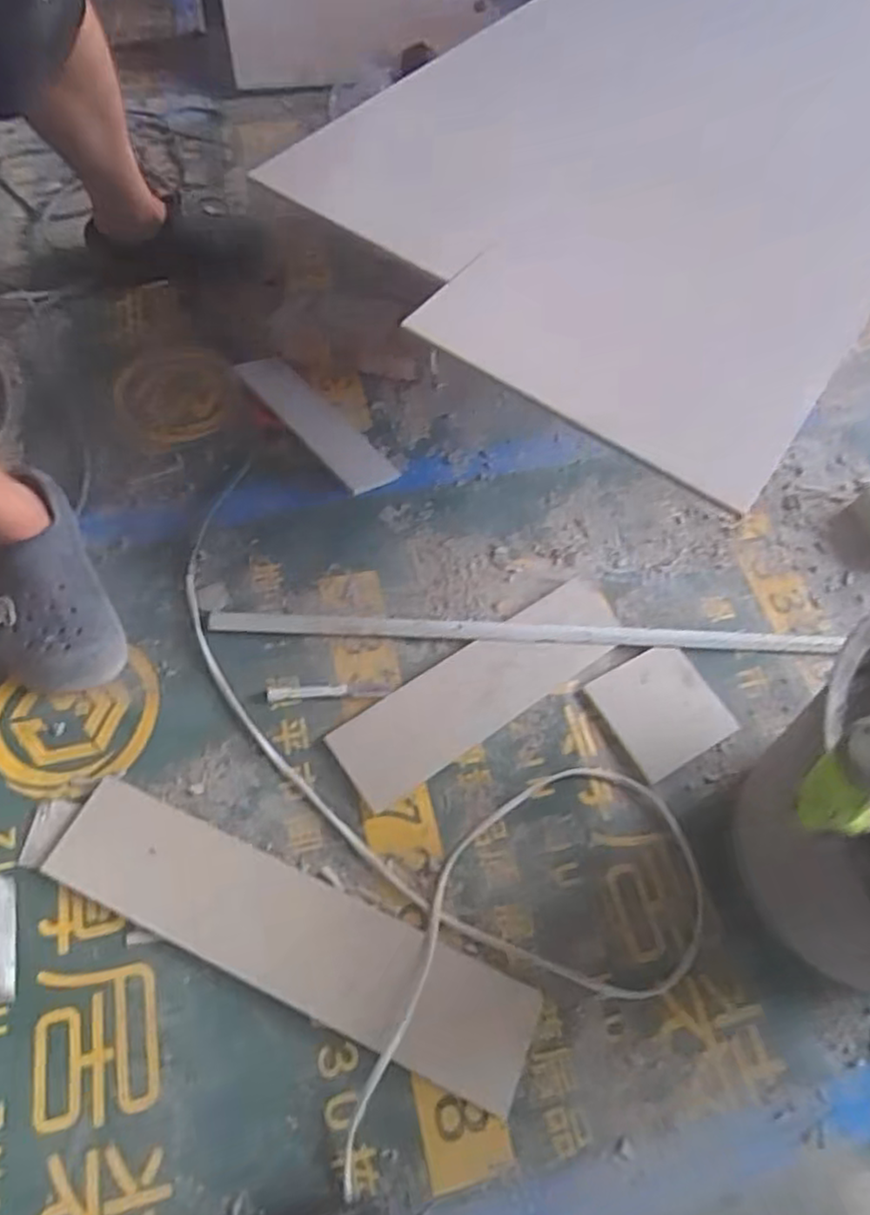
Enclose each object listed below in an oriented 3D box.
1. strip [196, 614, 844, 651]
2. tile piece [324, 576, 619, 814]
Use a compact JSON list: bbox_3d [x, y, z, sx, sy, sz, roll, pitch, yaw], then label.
[{"bbox_3d":[0.102,0.026,0.754,0.678,0.013,0.027,3,60,-2],"label":"strip"},{"bbox_3d":[0.055,0.079,0.728,0.338,0.011,0.094,-31,67,-19],"label":"tile piece"}]

